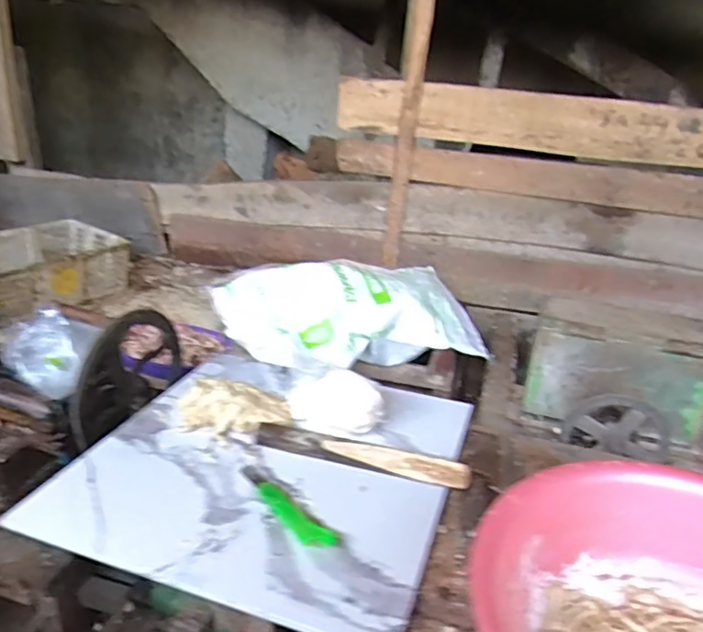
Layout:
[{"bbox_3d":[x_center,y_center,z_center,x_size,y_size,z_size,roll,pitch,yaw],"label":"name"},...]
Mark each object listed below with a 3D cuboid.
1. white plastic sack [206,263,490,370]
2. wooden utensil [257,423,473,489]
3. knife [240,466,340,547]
[{"bbox_3d":[-0.009,-0.014,1.590,0.697,0.194,0.363,-3,25,-17],"label":"white plastic sack"},{"bbox_3d":[0.011,0.194,0.807,0.305,0.027,0.029,11,25,12],"label":"wooden utensil"},{"bbox_3d":[-0.087,0.240,0.736,0.039,0.018,0.186,-14,31,-37],"label":"knife"}]

